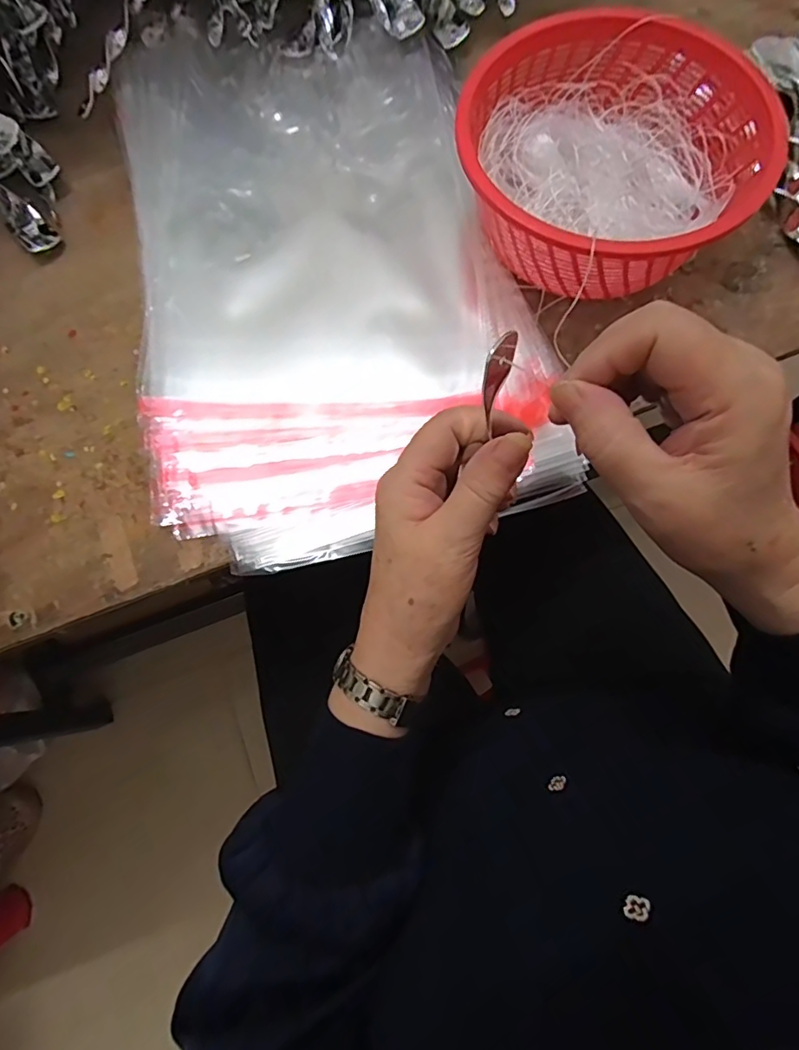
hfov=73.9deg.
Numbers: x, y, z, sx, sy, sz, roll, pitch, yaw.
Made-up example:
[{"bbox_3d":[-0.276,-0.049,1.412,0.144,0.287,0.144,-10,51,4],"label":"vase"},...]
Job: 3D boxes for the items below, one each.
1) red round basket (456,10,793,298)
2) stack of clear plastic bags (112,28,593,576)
[{"bbox_3d":[0.127,-0.222,0.337,0.167,0.074,0.174,0,76,1],"label":"red round basket"},{"bbox_3d":[-0.056,-0.189,0.370,0.248,0.026,0.418,-13,75,-3],"label":"stack of clear plastic bags"}]

